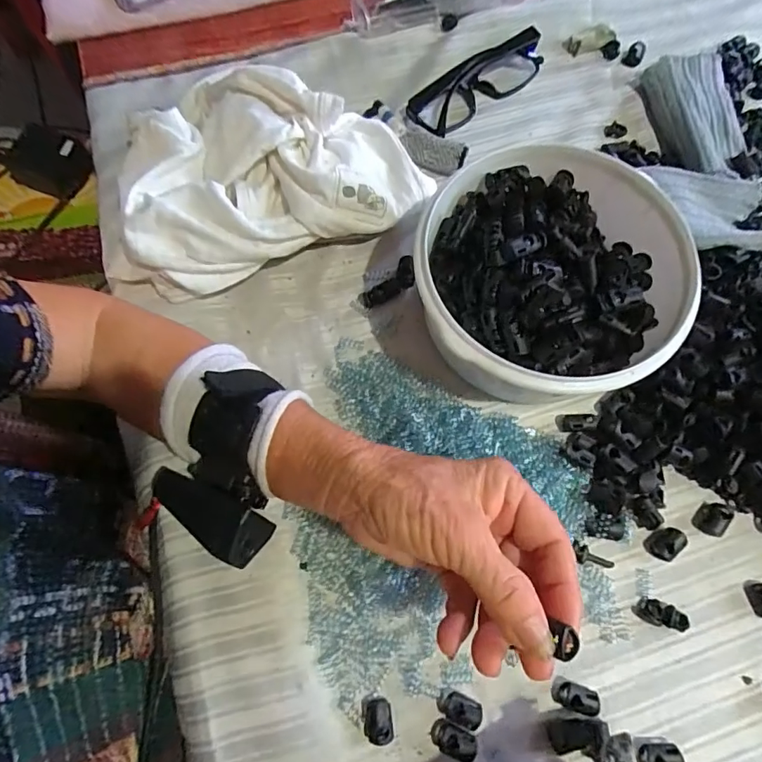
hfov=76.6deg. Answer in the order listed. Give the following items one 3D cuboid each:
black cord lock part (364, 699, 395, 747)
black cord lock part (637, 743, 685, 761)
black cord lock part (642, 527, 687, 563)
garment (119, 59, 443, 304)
[{"bbox_3d":[-0.001,0.188,0.265,0.015,0.007,0.020,-7,70,-3],"label":"black cord lock part"},{"bbox_3d":[0.151,0.205,0.263,0.023,0.008,0.014,3,70,1],"label":"black cord lock part"},{"bbox_3d":[0.175,0.100,0.297,0.021,0.009,0.017,-37,74,-13],"label":"black cord lock part"},{"bbox_3d":[-0.087,-0.166,0.359,0.213,0.059,0.169,-21,71,-8],"label":"garment"}]

